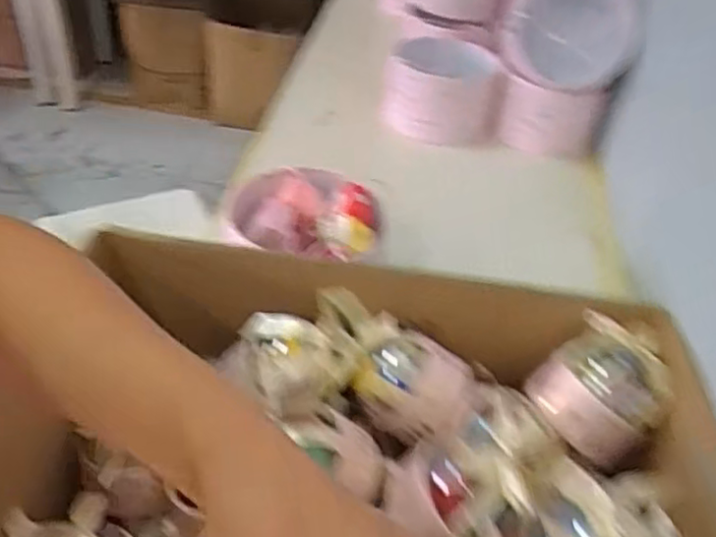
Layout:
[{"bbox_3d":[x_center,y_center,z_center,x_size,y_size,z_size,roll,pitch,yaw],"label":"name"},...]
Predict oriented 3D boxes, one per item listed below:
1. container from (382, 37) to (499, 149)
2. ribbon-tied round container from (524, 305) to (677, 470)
[{"bbox_3d":[0.171,-0.368,1.414,0.227,0.159,0.205,8,40,0],"label":"container"},{"bbox_3d":[0.186,0.094,0.513,0.093,0.062,0.079,32,46,26],"label":"ribbon-tied round container"}]

